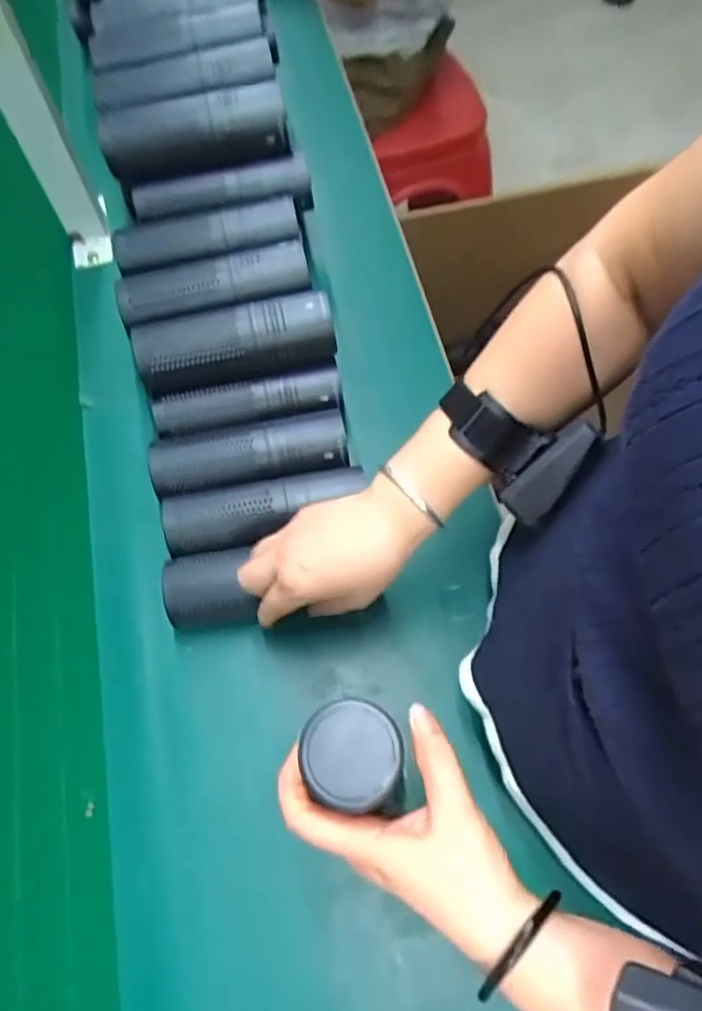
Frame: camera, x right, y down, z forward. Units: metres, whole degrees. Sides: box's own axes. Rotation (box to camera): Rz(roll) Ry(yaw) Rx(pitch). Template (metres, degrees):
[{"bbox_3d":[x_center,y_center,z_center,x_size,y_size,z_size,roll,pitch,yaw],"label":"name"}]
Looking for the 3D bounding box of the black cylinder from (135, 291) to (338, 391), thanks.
[{"bbox_3d":[-0.099,-0.139,0.557,0.166,0.045,0.058,-6,64,1],"label":"black cylinder"}]

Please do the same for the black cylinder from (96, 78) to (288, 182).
[{"bbox_3d":[-0.142,-0.338,0.610,0.163,0.051,0.057,-10,64,-1],"label":"black cylinder"}]

